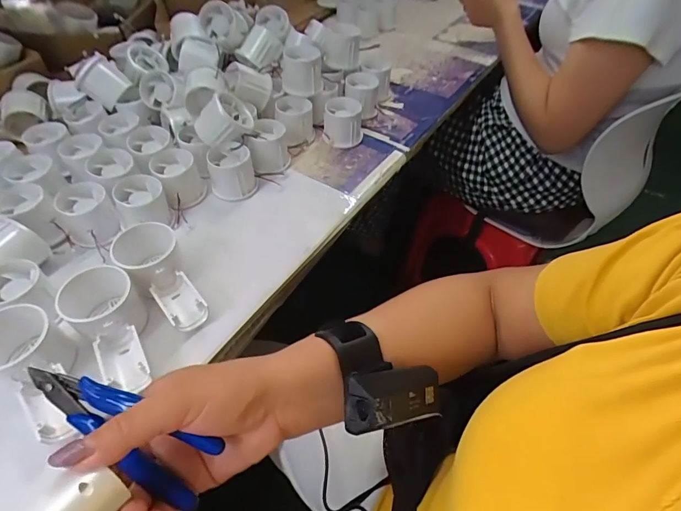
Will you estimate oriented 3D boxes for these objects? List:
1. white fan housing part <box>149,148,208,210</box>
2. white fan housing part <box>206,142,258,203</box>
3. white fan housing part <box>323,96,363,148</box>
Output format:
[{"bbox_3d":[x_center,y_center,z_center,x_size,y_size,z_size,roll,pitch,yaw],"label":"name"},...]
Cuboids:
[{"bbox_3d":[-0.195,-0.096,0.494,0.053,0.049,0.055,-23,54,-20],"label":"white fan housing part"},{"bbox_3d":[-0.134,-0.102,0.499,0.055,0.051,0.053,-15,51,-13],"label":"white fan housing part"},{"bbox_3d":[0.004,-0.193,0.580,0.055,0.049,0.053,-2,50,-3],"label":"white fan housing part"}]

